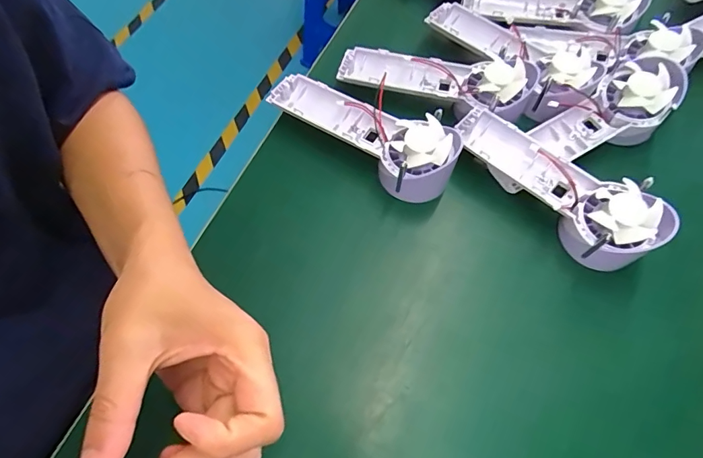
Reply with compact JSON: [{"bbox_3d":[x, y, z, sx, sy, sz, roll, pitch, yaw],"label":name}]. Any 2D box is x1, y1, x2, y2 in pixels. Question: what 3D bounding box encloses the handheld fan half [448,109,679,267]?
[{"bbox_3d":[0.158,-0.033,0.361,0.170,0.050,0.064,34,66,16],"label":"handheld fan half"}]

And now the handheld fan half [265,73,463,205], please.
[{"bbox_3d":[0.009,-0.085,0.388,0.171,0.052,0.059,31,65,15],"label":"handheld fan half"}]

